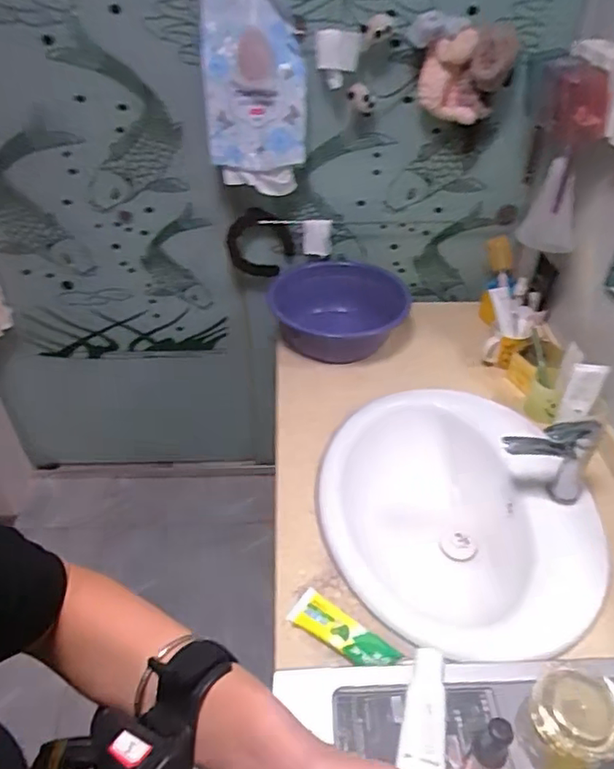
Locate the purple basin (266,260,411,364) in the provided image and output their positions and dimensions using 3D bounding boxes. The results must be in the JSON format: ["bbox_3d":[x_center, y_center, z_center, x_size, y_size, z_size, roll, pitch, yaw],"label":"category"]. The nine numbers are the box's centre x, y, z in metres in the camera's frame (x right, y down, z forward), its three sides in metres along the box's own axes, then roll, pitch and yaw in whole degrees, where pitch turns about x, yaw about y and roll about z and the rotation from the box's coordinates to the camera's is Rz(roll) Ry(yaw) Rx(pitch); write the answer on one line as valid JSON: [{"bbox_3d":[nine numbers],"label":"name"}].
[{"bbox_3d":[0.083,-0.173,1.323,0.330,0.112,0.314,0,40,0],"label":"purple basin"}]

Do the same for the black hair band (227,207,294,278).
[{"bbox_3d":[-0.116,-0.346,1.372,0.168,0.168,0.034,-1,40,-2],"label":"black hair band"}]

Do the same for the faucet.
[{"bbox_3d":[0.389,0.133,0.917,0.150,0.198,0.043,5,40,5],"label":"faucet"}]

